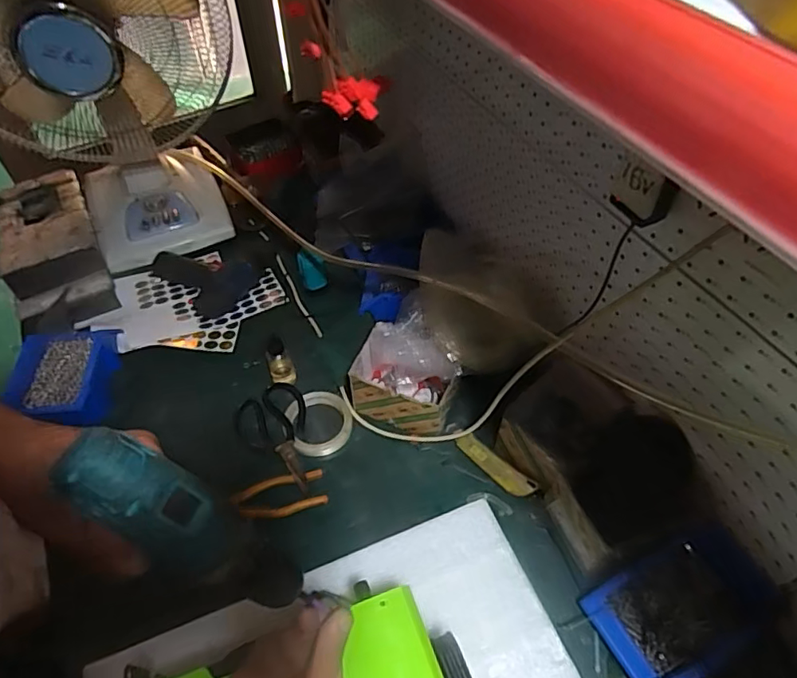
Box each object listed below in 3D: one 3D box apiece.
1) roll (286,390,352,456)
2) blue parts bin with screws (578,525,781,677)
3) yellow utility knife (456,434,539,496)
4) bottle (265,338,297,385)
[{"bbox_3d":[-0.118,0.123,0.784,0.097,0.016,0.099,0,52,0],"label":"roll"},{"bbox_3d":[0.311,0.296,0.593,0.180,0.064,0.117,-23,55,-17],"label":"blue parts bin with screws"},{"bbox_3d":[0.132,0.177,0.738,0.121,0.015,0.030,35,90,24],"label":"yellow utility knife"},{"bbox_3d":[-0.179,0.037,0.806,0.039,0.066,0.046,-15,53,-12],"label":"bottle"}]

